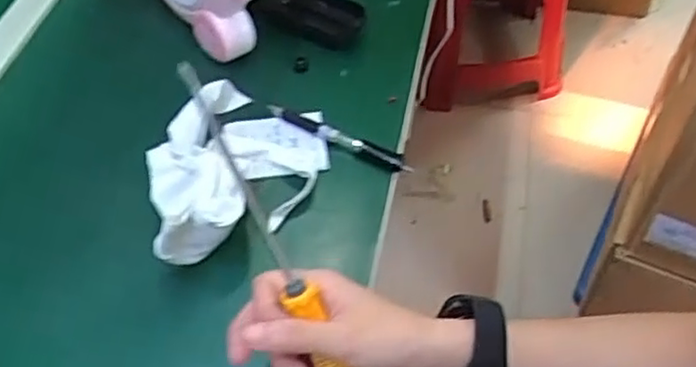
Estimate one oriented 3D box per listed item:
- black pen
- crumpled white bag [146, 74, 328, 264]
[{"bbox_3d":[-0.009,-0.041,0.590,0.140,0.013,0.015,23,57,19],"label":"black pen"},{"bbox_3d":[-0.091,-0.023,0.558,0.142,0.062,0.161,-12,53,-6],"label":"crumpled white bag"}]

